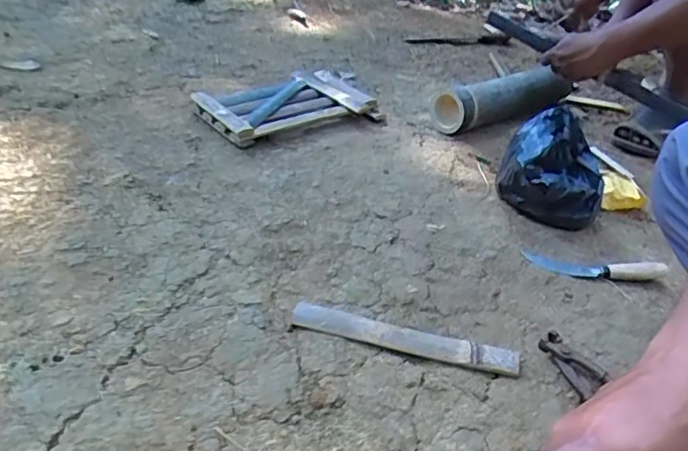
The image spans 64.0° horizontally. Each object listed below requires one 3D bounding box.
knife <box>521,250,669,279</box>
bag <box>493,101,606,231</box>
[{"bbox_3d":[0.373,0.059,0.814,0.201,0.013,0.043,6,36,2],"label":"knife"},{"bbox_3d":[0.347,-0.088,0.911,0.163,0.135,0.182,17,38,17],"label":"bag"}]

